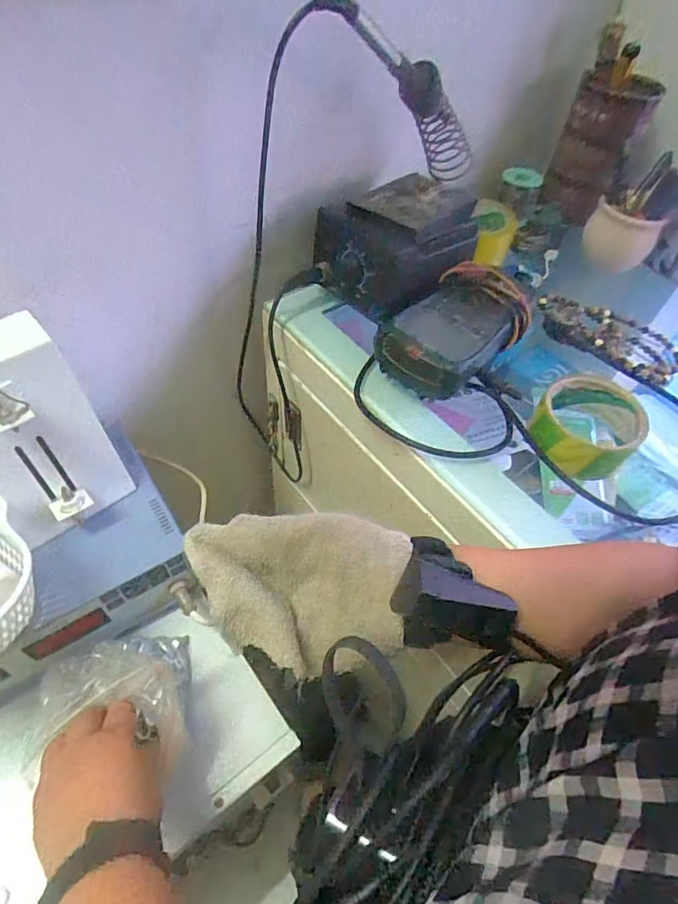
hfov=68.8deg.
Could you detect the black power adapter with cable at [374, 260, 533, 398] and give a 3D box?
[{"bbox_3d":[0.119,-0.126,0.488,0.105,0.041,0.178,32,57,19],"label":"black power adapter with cable"}]

